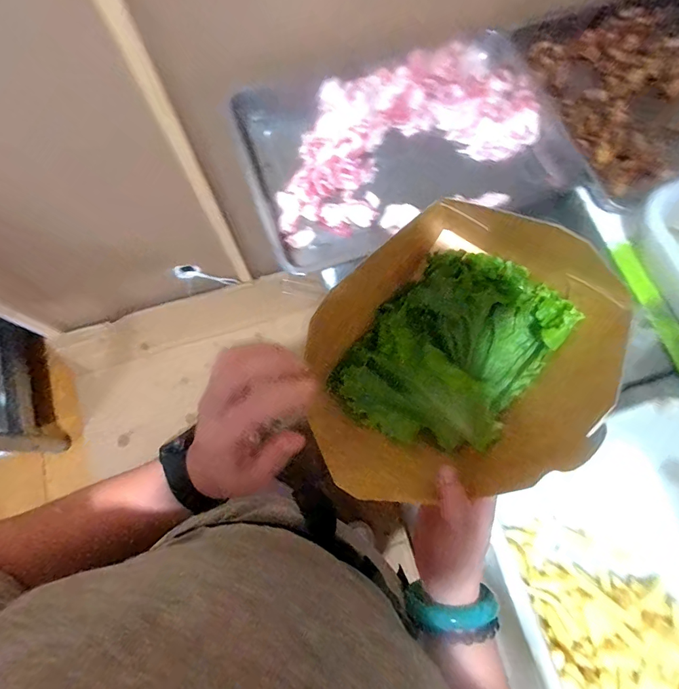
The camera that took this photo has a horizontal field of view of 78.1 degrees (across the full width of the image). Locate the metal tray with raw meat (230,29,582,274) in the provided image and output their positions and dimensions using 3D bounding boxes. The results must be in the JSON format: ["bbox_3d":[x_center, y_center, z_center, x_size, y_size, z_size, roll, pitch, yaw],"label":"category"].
[{"bbox_3d":[0.098,-0.322,0.688,0.498,0.070,0.341,-18,75,-6],"label":"metal tray with raw meat"}]

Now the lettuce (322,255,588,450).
[{"bbox_3d":[0.087,0.005,0.335,0.129,0.060,0.161,34,76,9],"label":"lettuce"}]

